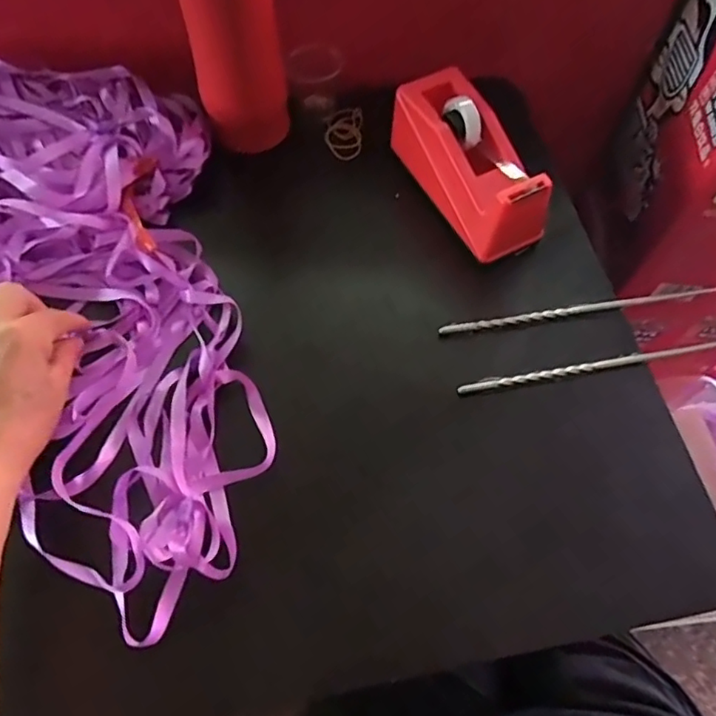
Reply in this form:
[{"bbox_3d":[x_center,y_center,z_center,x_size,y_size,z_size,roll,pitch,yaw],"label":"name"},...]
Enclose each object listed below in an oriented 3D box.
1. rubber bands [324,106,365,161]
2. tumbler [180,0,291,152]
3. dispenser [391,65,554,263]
[{"bbox_3d":[-0.013,-0.204,0.536,0.033,0.012,0.057,1,63,-1],"label":"rubber bands"},{"bbox_3d":[-0.095,-0.257,0.452,0.074,0.183,0.072,-12,64,-8],"label":"tumbler"},{"bbox_3d":[0.087,-0.155,0.463,0.063,0.059,0.152,-26,66,-14],"label":"dispenser"}]

